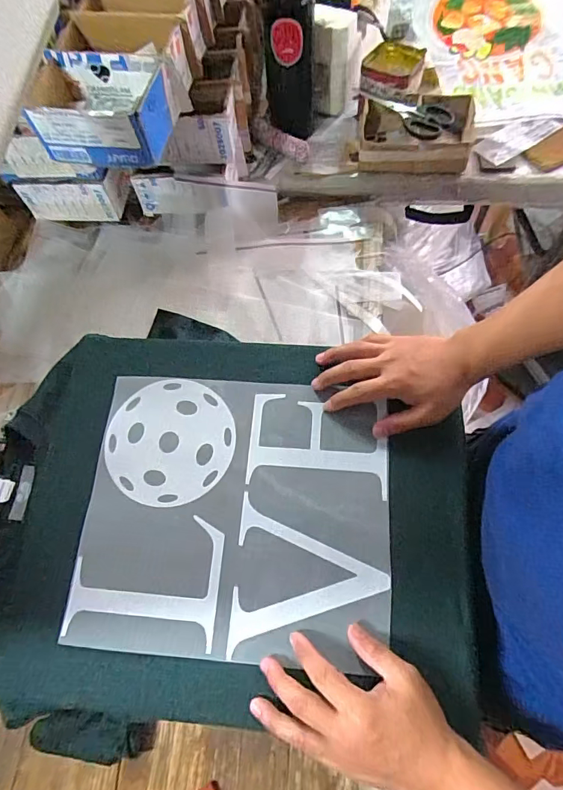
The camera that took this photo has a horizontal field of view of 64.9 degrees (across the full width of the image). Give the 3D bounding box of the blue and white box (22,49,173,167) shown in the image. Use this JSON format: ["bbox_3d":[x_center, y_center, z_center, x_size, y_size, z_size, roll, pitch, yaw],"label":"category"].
[{"bbox_3d":[-0.231,-0.366,0.569,0.158,0.069,0.112,8,68,9],"label":"blue and white box"}]

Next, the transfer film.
[{"bbox_3d":[-0.048,0.117,0.468,0.312,0.011,0.278,3,68,3],"label":"transfer film"}]

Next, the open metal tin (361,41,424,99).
[{"bbox_3d":[0.186,-0.546,0.743,0.095,0.030,0.098,11,69,6],"label":"open metal tin"}]

